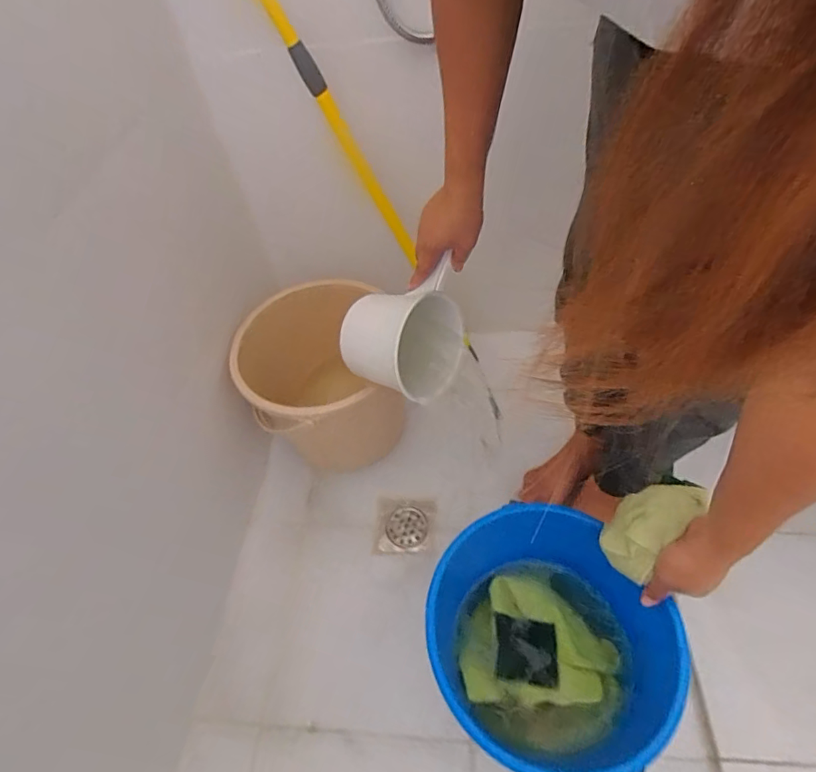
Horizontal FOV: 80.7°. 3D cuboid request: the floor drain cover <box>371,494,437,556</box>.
[{"bbox_3d":[-0.007,0.249,0.861,0.105,0.011,0.105,1,52,8],"label":"floor drain cover"}]

